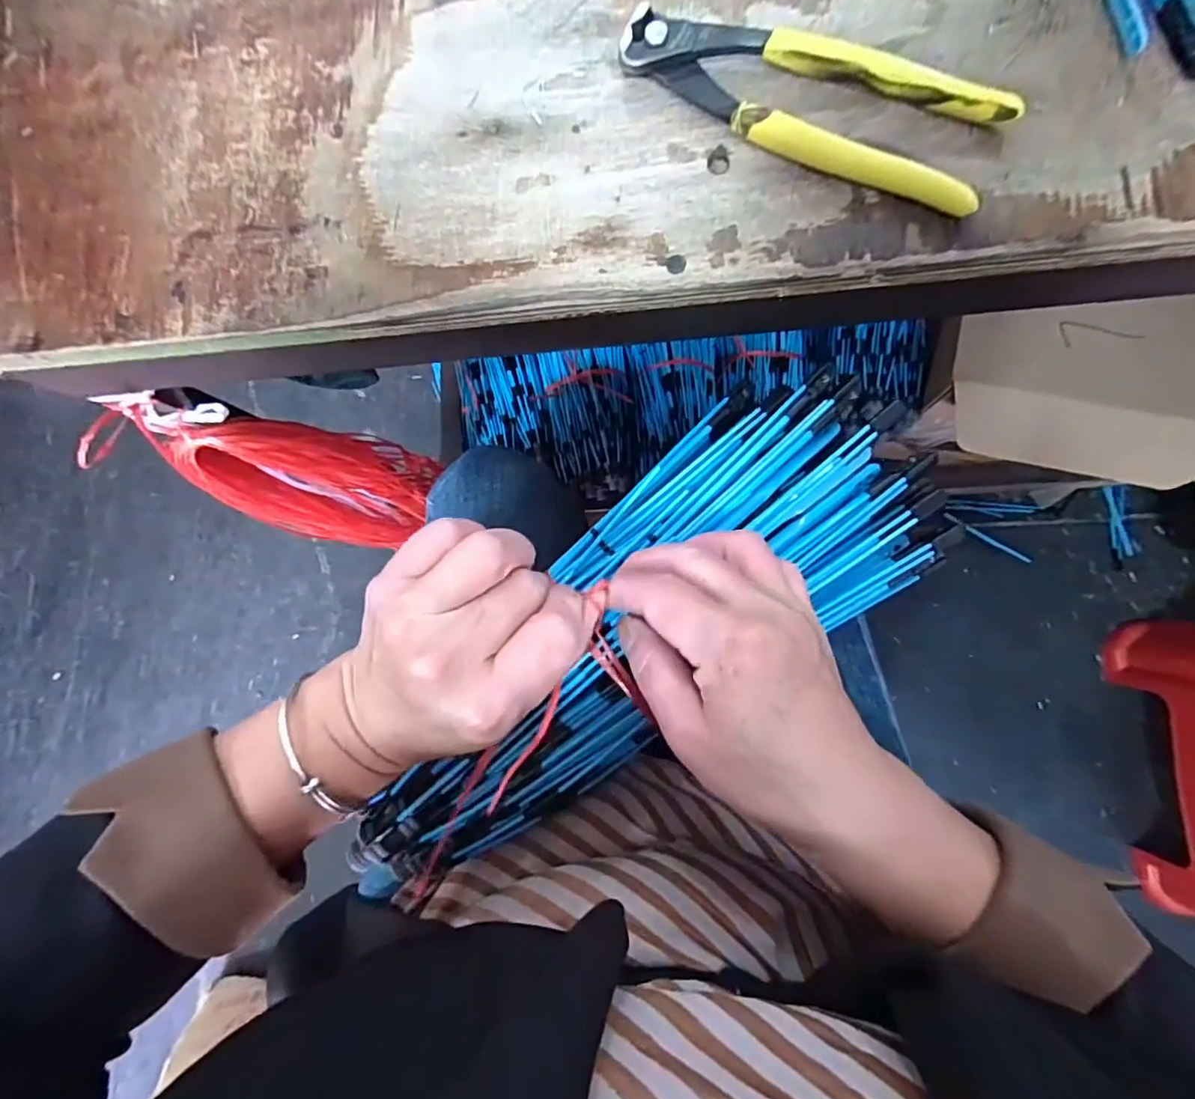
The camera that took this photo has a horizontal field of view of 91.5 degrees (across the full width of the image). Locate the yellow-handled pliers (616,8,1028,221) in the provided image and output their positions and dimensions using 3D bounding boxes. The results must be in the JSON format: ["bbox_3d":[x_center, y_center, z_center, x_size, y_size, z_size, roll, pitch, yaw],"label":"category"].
[{"bbox_3d":[0.087,-0.193,0.249,0.163,0.013,0.049,26,88,10],"label":"yellow-handled pliers"}]

